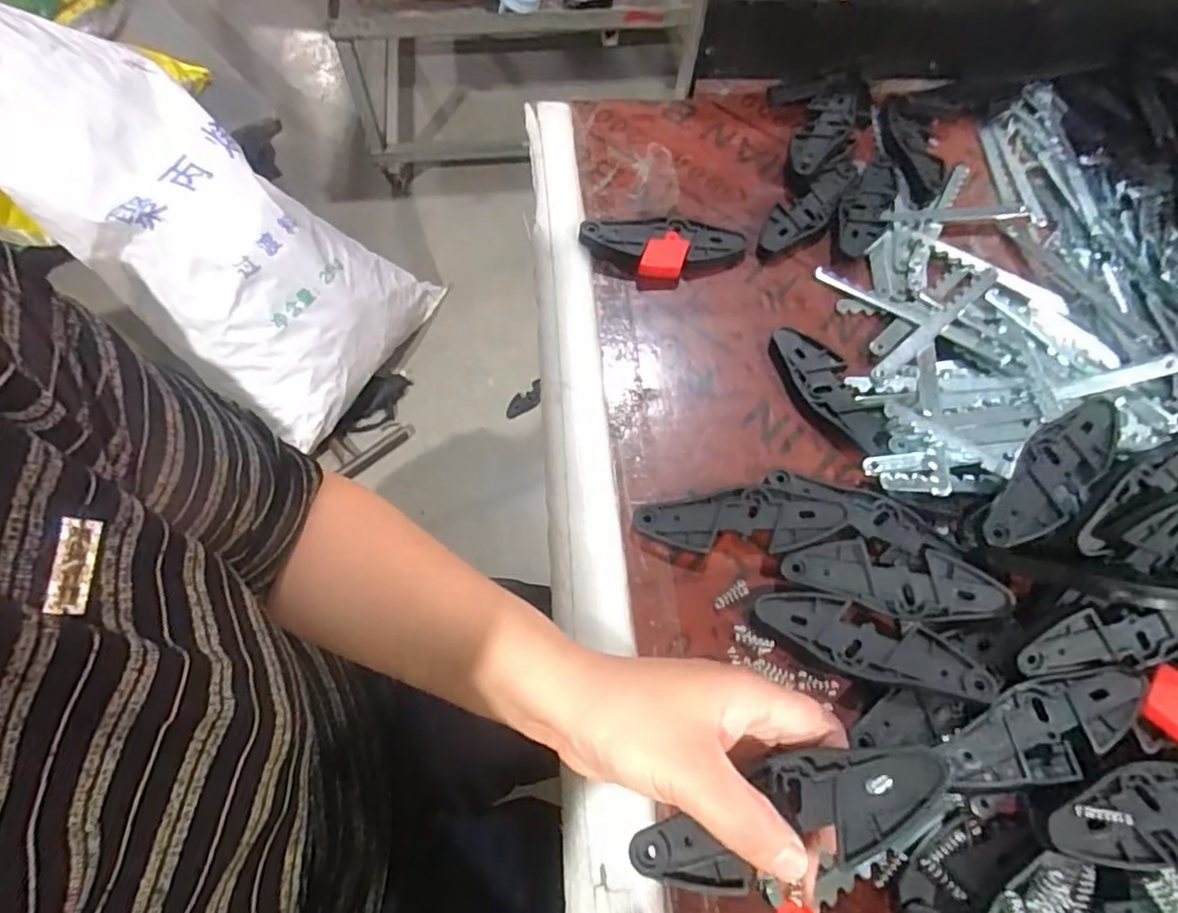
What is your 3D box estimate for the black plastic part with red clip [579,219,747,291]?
[{"bbox_3d":[0.057,-0.153,0.473,0.120,0.017,0.051,-4,64,-4],"label":"black plastic part with red clip"}]

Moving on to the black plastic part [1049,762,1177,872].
[{"bbox_3d":[0.275,0.172,0.305,0.112,0.010,0.040,-9,64,-7],"label":"black plastic part"}]

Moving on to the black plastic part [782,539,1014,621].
[{"bbox_3d":[0.178,0.072,0.368,0.123,0.006,0.038,9,88,5],"label":"black plastic part"}]

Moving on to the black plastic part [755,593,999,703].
[{"bbox_3d":[0.157,0.104,0.352,0.123,0.016,0.038,22,65,8],"label":"black plastic part"}]

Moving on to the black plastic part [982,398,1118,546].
[{"bbox_3d":[0.274,0.010,0.373,0.037,0.006,0.120,39,74,22],"label":"black plastic part"}]

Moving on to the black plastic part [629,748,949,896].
[{"bbox_3d":[0.075,0.143,0.249,0.125,0.005,0.039,-26,66,12],"label":"black plastic part"}]

